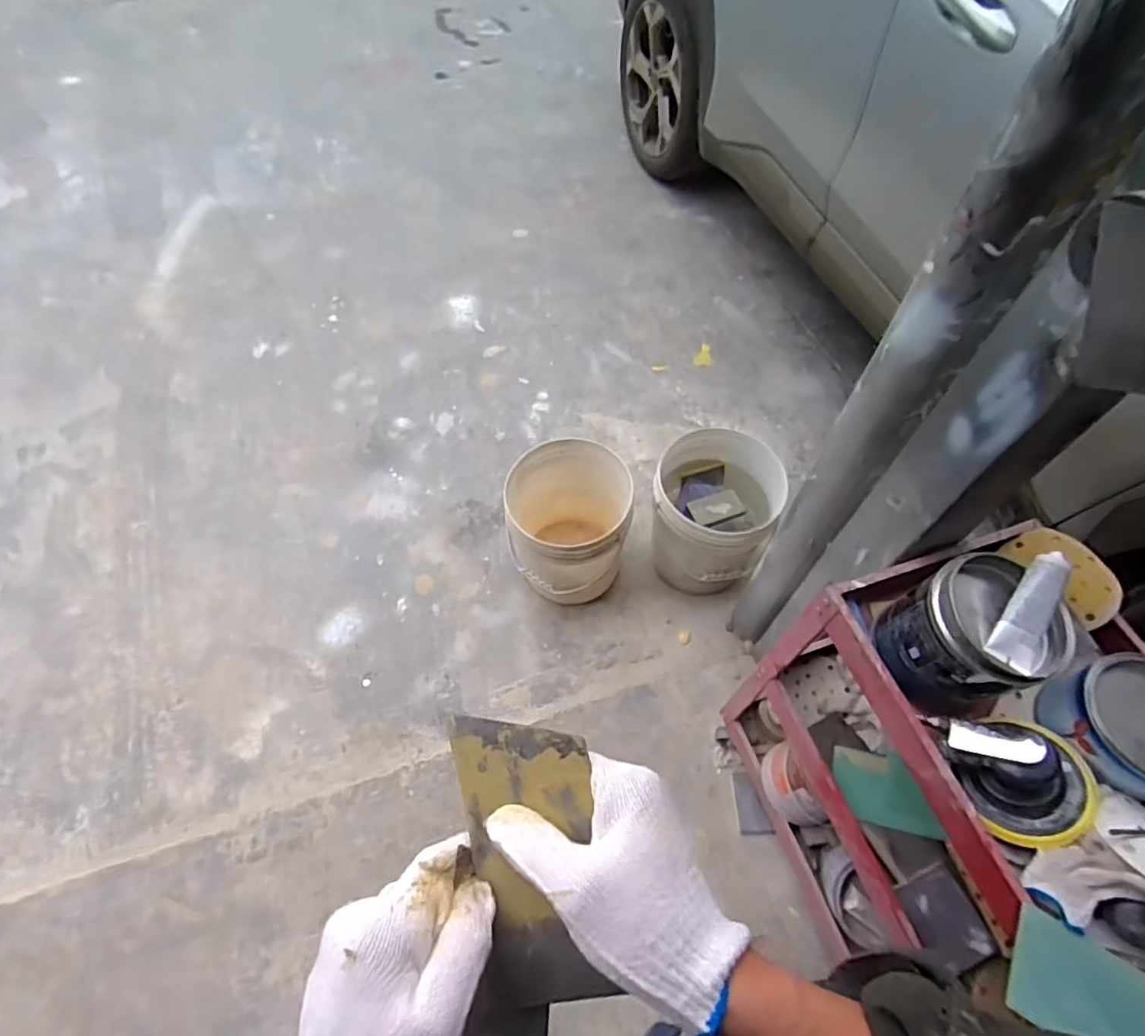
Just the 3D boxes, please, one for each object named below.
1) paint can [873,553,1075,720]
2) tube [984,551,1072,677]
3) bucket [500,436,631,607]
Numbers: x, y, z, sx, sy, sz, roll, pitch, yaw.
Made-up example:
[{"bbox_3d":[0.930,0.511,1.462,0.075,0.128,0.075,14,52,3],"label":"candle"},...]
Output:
[{"bbox_3d":[0.475,0.149,0.734,0.149,0.189,0.150,-1,59,1],"label":"paint can"},{"bbox_3d":[0.512,0.103,0.665,0.048,0.031,0.135,27,84,15],"label":"tube"},{"bbox_3d":[-0.007,0.036,1.486,0.280,0.332,0.304,-1,62,1],"label":"bucket"}]

